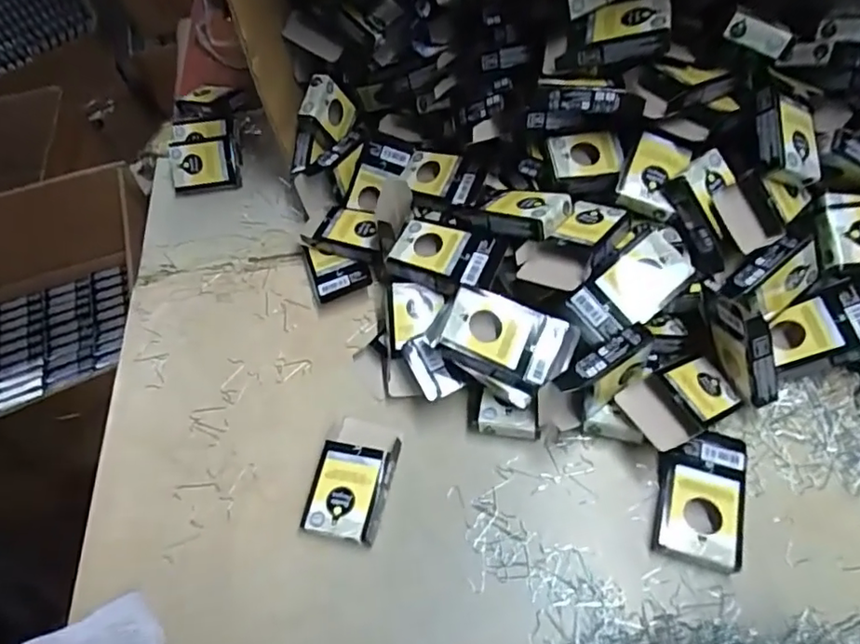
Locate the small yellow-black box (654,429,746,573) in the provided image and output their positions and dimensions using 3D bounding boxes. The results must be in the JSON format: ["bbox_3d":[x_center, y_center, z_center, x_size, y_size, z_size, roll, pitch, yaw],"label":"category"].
[{"bbox_3d":[0.203,0.131,0.439,0.058,0.024,0.095,14,60,13],"label":"small yellow-black box"}]

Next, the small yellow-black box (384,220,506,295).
[{"bbox_3d":[0.012,-0.055,0.511,0.095,0.027,0.058,18,61,18],"label":"small yellow-black box"}]

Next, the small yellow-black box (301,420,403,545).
[{"bbox_3d":[-0.062,0.125,0.470,0.060,0.021,0.096,9,59,10],"label":"small yellow-black box"}]

